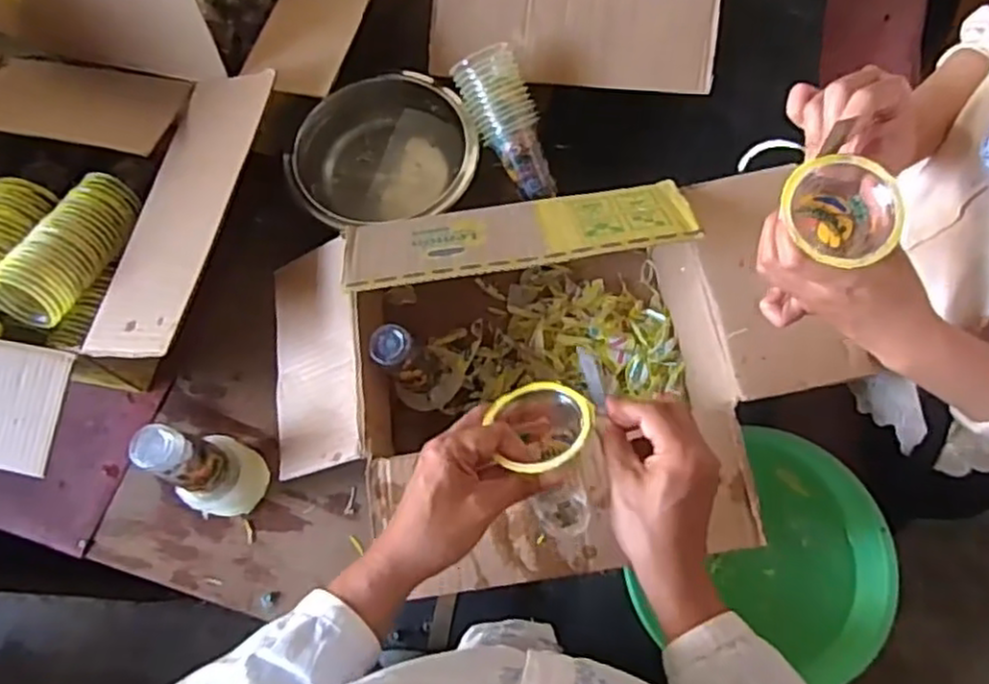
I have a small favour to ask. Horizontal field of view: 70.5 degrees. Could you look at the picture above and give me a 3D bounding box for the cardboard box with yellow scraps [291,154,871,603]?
[{"bbox_3d":[0.043,0.042,0.682,0.513,0.184,0.348,-9,69,-1],"label":"cardboard box with yellow scraps"}]

